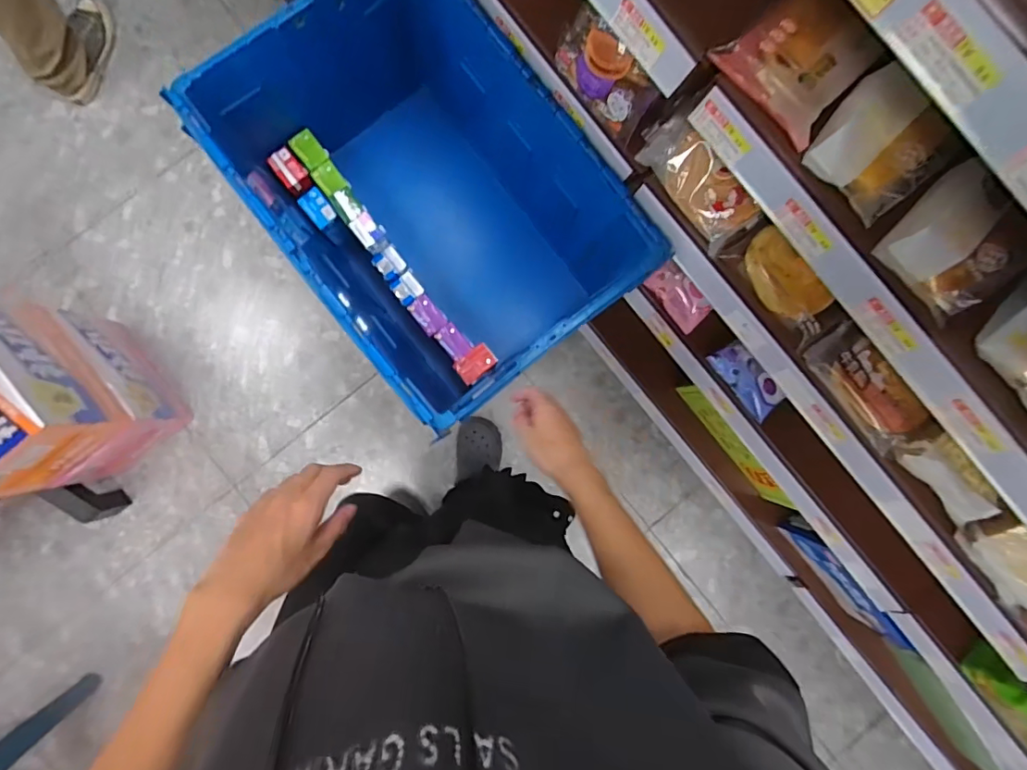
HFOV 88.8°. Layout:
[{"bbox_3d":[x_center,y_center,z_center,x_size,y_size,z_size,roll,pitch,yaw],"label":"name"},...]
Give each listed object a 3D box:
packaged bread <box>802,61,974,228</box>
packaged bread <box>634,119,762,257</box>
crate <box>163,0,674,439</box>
[{"bbox_3d":[0.314,-0.205,0.448,0.095,0.038,0.102,-39,88,-3],"label":"packaged bread"},{"bbox_3d":[0.237,-0.262,0.667,0.087,0.053,0.183,-39,88,-3],"label":"packaged bread"},{"bbox_3d":[-0.120,-0.278,0.854,0.417,0.339,0.573,-39,88,-3],"label":"crate"}]

